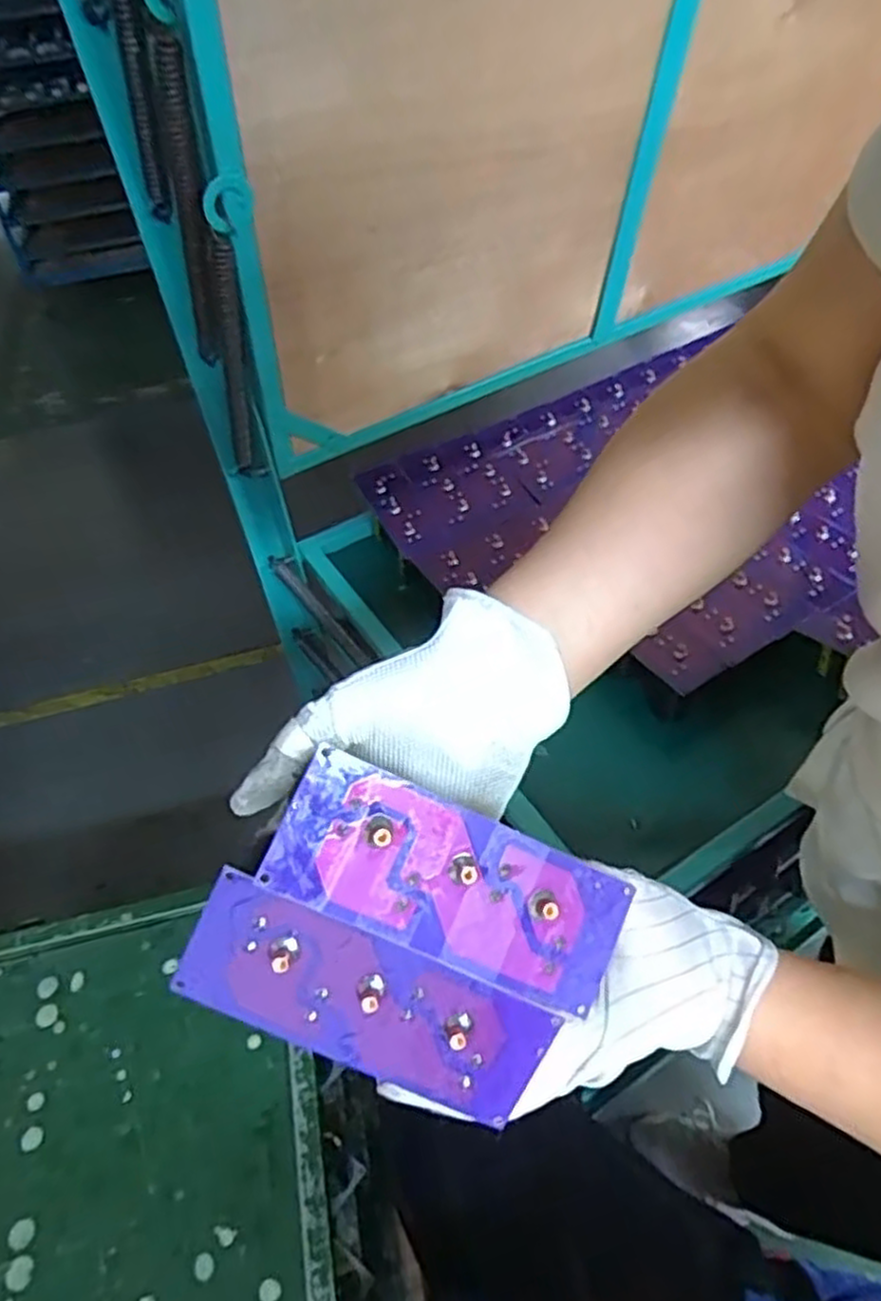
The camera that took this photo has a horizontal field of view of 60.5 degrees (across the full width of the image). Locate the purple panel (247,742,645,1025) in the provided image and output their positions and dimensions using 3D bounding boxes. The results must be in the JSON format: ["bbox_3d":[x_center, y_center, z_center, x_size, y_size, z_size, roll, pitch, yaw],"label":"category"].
[{"bbox_3d":[0.006,0.087,0.280,0.134,0.004,0.053,27,81,-12],"label":"purple panel"}]

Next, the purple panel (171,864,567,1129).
[{"bbox_3d":[-0.029,0.130,0.280,0.132,0.052,0.004,26,7,-3],"label":"purple panel"}]

